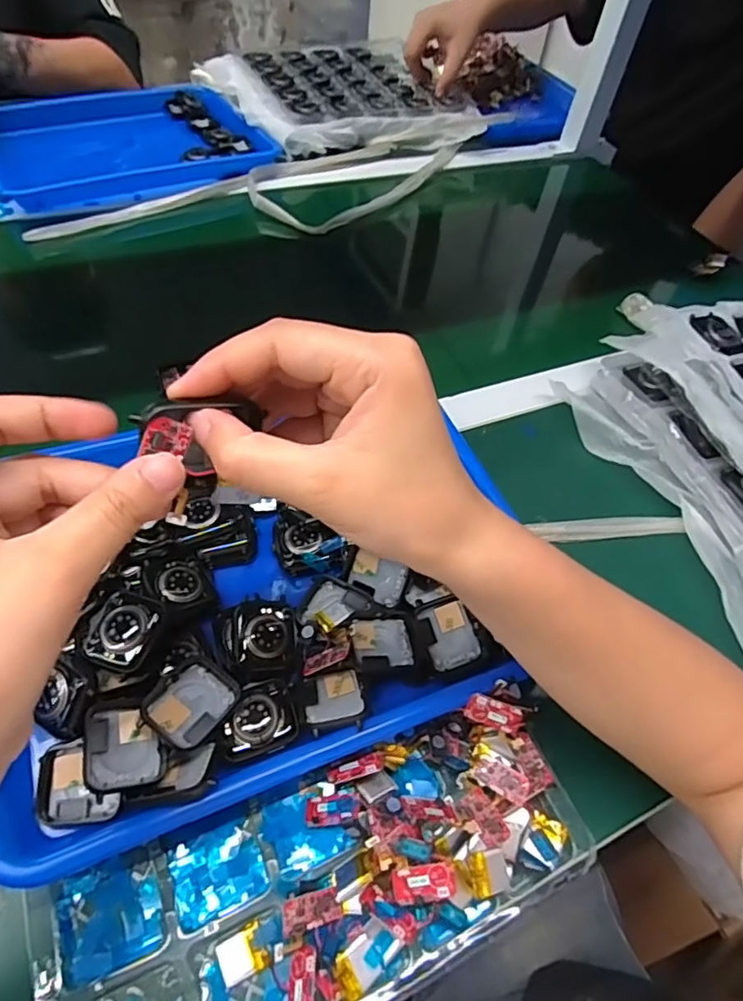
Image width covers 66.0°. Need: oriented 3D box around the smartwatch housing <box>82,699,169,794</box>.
[{"bbox_3d":[-0.119,0.117,0.277,0.037,0.006,0.042,11,45,-41],"label":"smartwatch housing"}]

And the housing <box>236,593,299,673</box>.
[{"bbox_3d":[-0.060,0.075,0.327,0.033,0.008,0.045,-2,53,-7],"label":"housing"}]

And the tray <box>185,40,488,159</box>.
[{"bbox_3d":[-0.046,-0.570,0.809,0.339,0.042,0.285,-18,57,-18],"label":"tray"}]

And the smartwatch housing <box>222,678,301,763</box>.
[{"bbox_3d":[-0.059,0.113,0.297,0.038,0.010,0.034,-14,56,-16],"label":"smartwatch housing"}]

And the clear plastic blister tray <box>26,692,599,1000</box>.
[{"bbox_3d":[-0.018,0.184,0.272,0.258,0.032,0.102,-16,56,-17],"label":"clear plastic blister tray"}]

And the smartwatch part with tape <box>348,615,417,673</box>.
[{"bbox_3d":[0.007,0.080,0.326,0.037,0.009,0.030,-5,54,-10],"label":"smartwatch part with tape"}]

